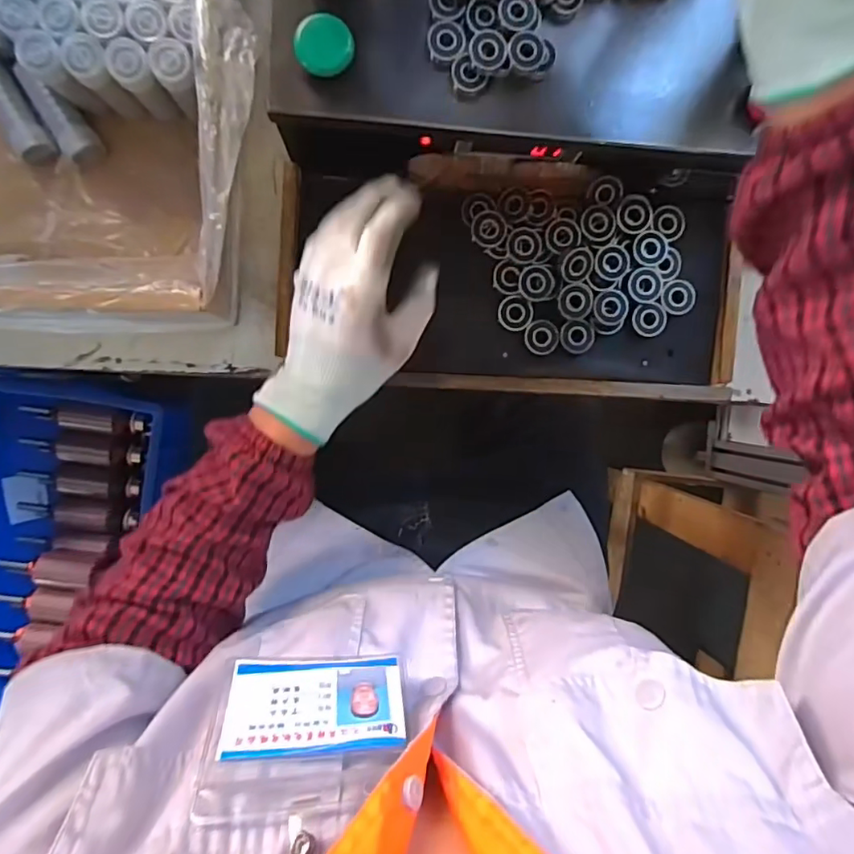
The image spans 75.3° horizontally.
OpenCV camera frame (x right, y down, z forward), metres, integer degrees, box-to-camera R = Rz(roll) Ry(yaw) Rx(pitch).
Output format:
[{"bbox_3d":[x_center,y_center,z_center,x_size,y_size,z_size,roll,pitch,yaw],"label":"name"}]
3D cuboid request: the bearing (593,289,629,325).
[{"bbox_3d":[0.164,-0.107,0.493,0.032,0.009,0.031,-1,94,-4],"label":"bearing"}]

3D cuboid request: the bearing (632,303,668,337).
[{"bbox_3d":[0.203,-0.098,0.505,0.030,0.007,0.030,0,94,-4],"label":"bearing"}]

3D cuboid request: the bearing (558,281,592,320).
[{"bbox_3d":[0.132,-0.112,0.492,0.032,0.006,0.031,0,94,-4],"label":"bearing"}]

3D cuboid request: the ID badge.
[{"bbox_3d":[-0.056,0.144,0.268,0.091,0.080,0.008,2,118,-10],"label":"ID badge"}]

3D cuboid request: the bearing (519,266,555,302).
[{"bbox_3d":[0.097,-0.127,0.488,0.031,0.007,0.032,0,94,-4],"label":"bearing"}]

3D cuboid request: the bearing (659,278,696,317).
[{"bbox_3d":[0.229,-0.119,0.505,0.034,0.008,0.031,0,94,-4],"label":"bearing"}]

